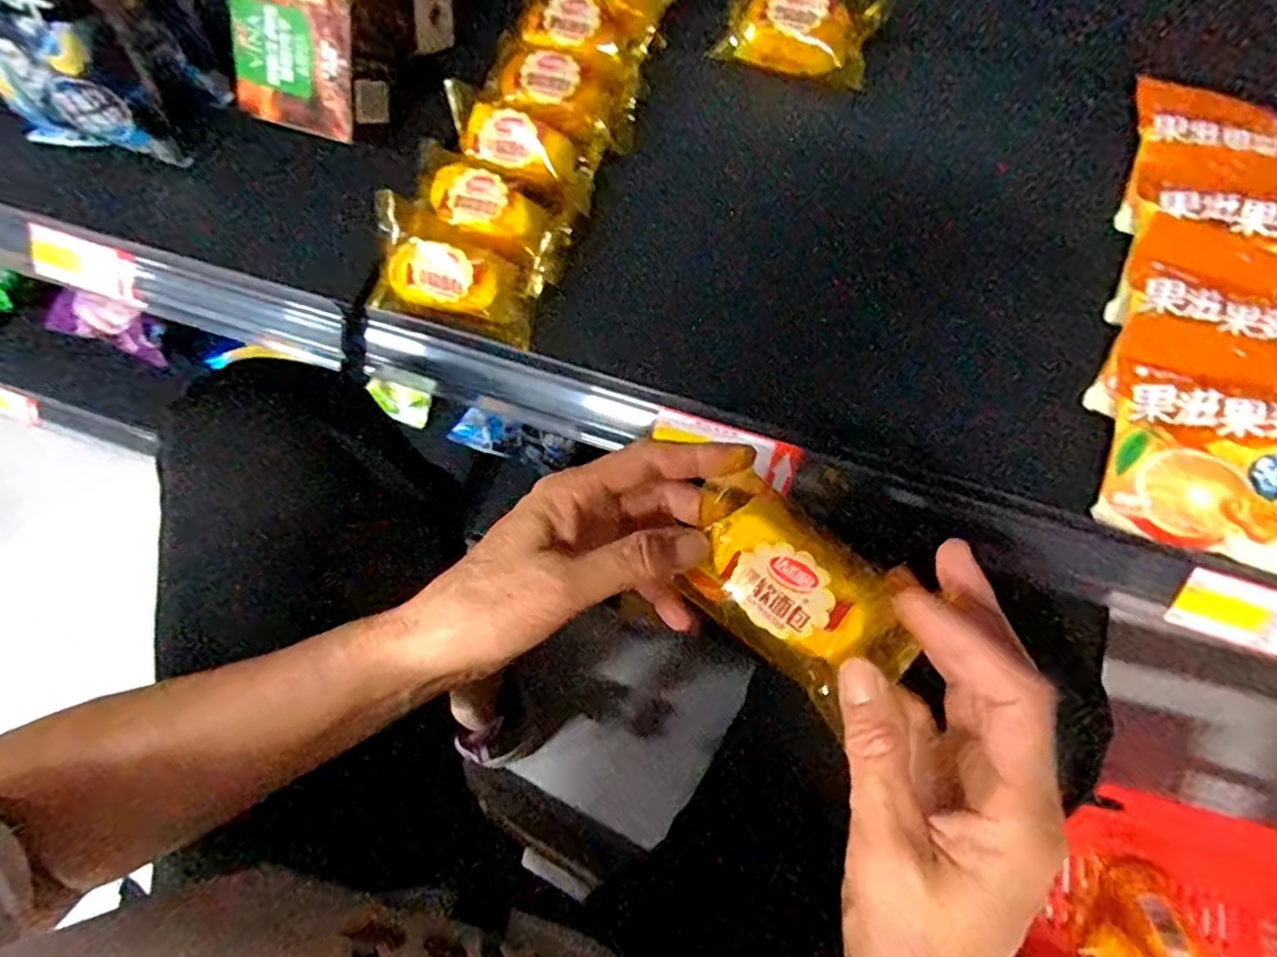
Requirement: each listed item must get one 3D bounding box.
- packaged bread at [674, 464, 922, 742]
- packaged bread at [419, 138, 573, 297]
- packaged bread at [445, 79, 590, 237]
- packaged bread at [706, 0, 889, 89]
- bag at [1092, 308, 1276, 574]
[{"bbox_3d":[0.064,0.047,0.264,0.100,0.023,0.058,40,76,15],"label":"packaged bread"},{"bbox_3d":[-0.100,-0.177,0.420,0.130,0.029,0.050,38,76,14],"label":"packaged bread"},{"bbox_3d":[-0.084,-0.217,0.434,0.117,0.034,0.056,32,74,13],"label":"packaged bread"},{"bbox_3d":[0.118,-0.334,0.471,0.118,0.040,0.068,17,72,8],"label":"packaged bread"},{"bbox_3d":[0.325,-0.025,0.363,0.102,0.035,0.126,16,71,8],"label":"bag"}]

